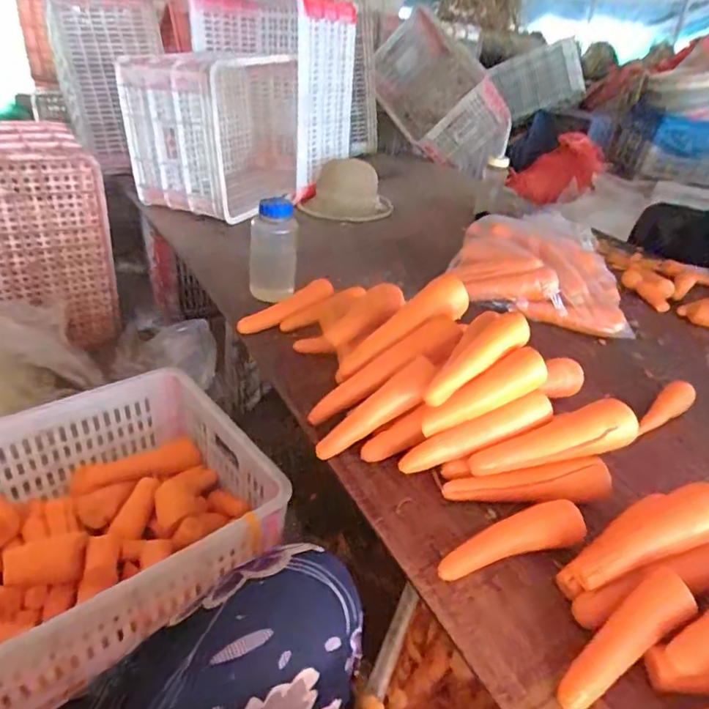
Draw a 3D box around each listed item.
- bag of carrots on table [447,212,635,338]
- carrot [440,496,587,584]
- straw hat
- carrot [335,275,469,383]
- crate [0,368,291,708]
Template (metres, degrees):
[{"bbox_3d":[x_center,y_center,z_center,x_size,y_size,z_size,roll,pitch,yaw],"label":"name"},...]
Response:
[{"bbox_3d":[0.387,-0.179,1.099,0.337,0.109,0.343,15,34,13],"label":"bag of carrots on table"},{"bbox_3d":[0.157,0.183,0.538,0.157,0.039,0.040,-5,34,-17],"label":"carrot"},{"bbox_3d":[-0.020,-0.435,1.480,0.260,0.160,0.216,5,33,-2],"label":"straw hat"},{"bbox_3d":[0.068,-0.034,0.739,0.227,0.039,0.056,-35,47,-14],"label":"carrot"},{"bbox_3d":[-0.379,0.229,0.682,0.503,0.144,0.366,-24,43,-38],"label":"crate"}]

